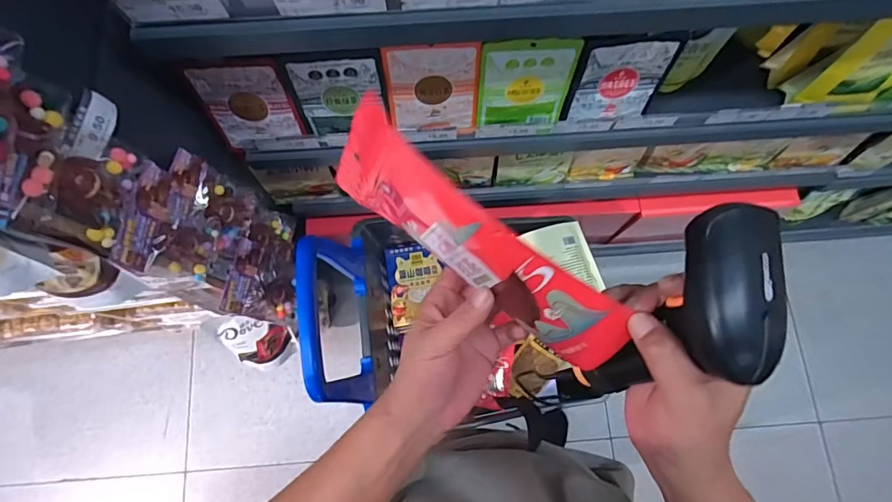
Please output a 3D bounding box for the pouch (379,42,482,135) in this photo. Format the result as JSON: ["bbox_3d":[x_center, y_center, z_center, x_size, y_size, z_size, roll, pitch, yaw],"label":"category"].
[{"bbox_3d":[-0.018,-0.232,0.699,0.134,0.158,0.038,-2,75,0],"label":"pouch"}]

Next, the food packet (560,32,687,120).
[{"bbox_3d":[0.251,-0.247,0.694,0.132,0.161,0.036,-8,75,-2],"label":"food packet"}]

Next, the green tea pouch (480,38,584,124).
[{"bbox_3d":[0.116,-0.238,0.696,0.134,0.158,0.032,-3,75,-1],"label":"green tea pouch"}]

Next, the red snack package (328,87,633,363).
[{"bbox_3d":[0.021,-0.002,0.325,0.226,0.108,0.033,39,79,0],"label":"red snack package"}]

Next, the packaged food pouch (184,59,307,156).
[{"bbox_3d":[-0.286,-0.208,0.698,0.134,0.163,0.009,-3,60,3],"label":"packaged food pouch"}]

